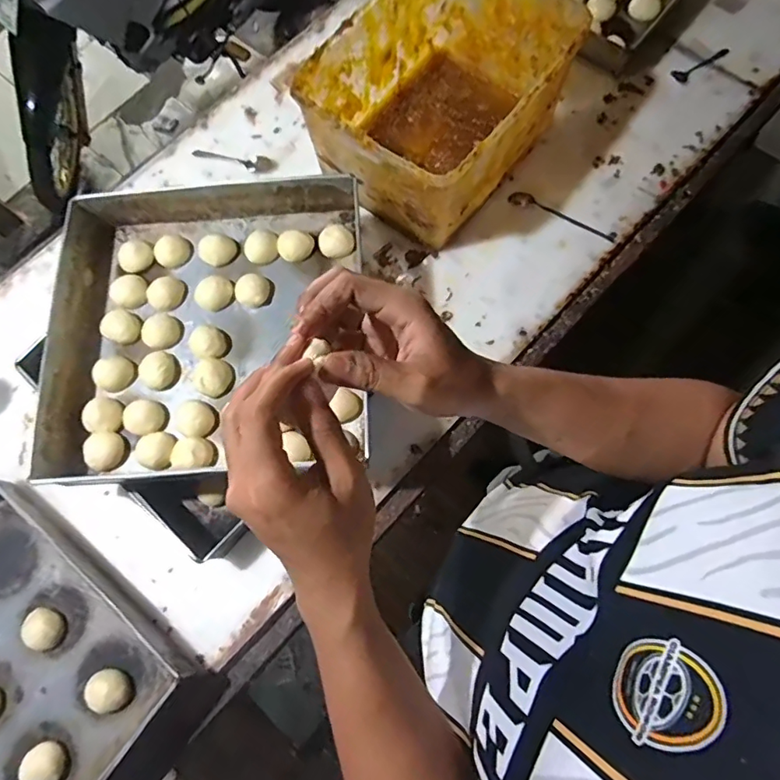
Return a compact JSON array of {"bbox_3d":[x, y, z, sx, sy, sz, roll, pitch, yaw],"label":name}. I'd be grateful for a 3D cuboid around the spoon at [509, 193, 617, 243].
[{"bbox_3d":[0.275,-0.280,0.829,0.179,0.005,0.023,29,76,11],"label":"spoon"}]

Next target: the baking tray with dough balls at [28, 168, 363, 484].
[{"bbox_3d":[-0.240,-0.095,0.709,0.405,0.073,0.394,-7,72,2],"label":"baking tray with dough balls"}]

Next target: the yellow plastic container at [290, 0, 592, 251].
[{"bbox_3d":[0.075,-0.436,0.789,0.288,0.179,0.364,35,78,13],"label":"yellow plastic container"}]

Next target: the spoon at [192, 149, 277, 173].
[{"bbox_3d":[-0.272,-0.402,0.897,0.155,0.010,0.036,16,74,7],"label":"spoon"}]

